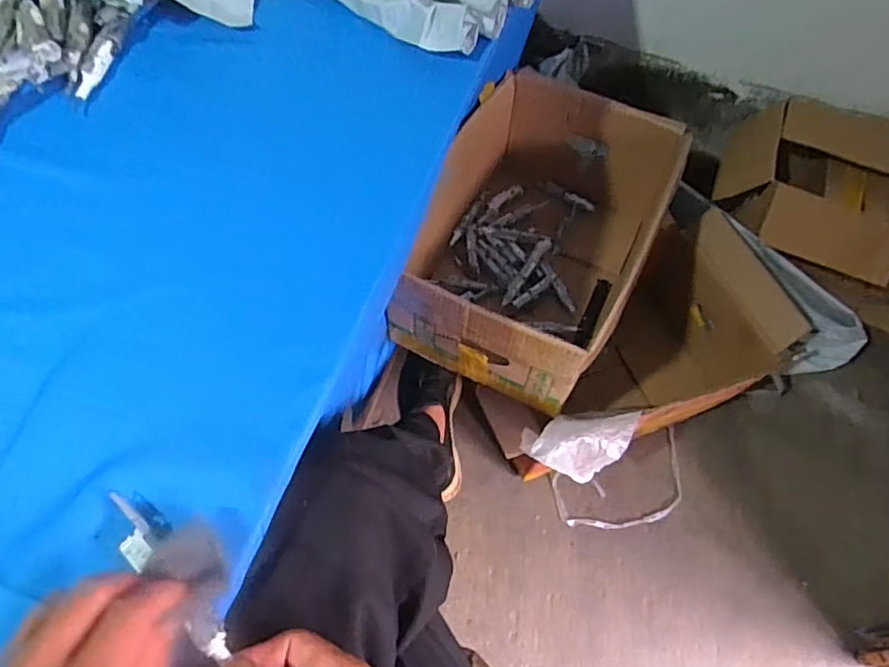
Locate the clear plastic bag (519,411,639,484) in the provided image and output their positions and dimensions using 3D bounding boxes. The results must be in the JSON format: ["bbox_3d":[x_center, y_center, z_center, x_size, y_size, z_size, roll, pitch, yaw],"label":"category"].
[{"bbox_3d":[0.179,0.146,0.783,0.148,0.068,0.088,8,63,1],"label":"clear plastic bag"}]

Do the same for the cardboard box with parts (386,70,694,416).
[{"bbox_3d":[0.152,-0.145,0.907,0.284,0.224,0.464,25,65,9],"label":"cardboard box with parts"}]

